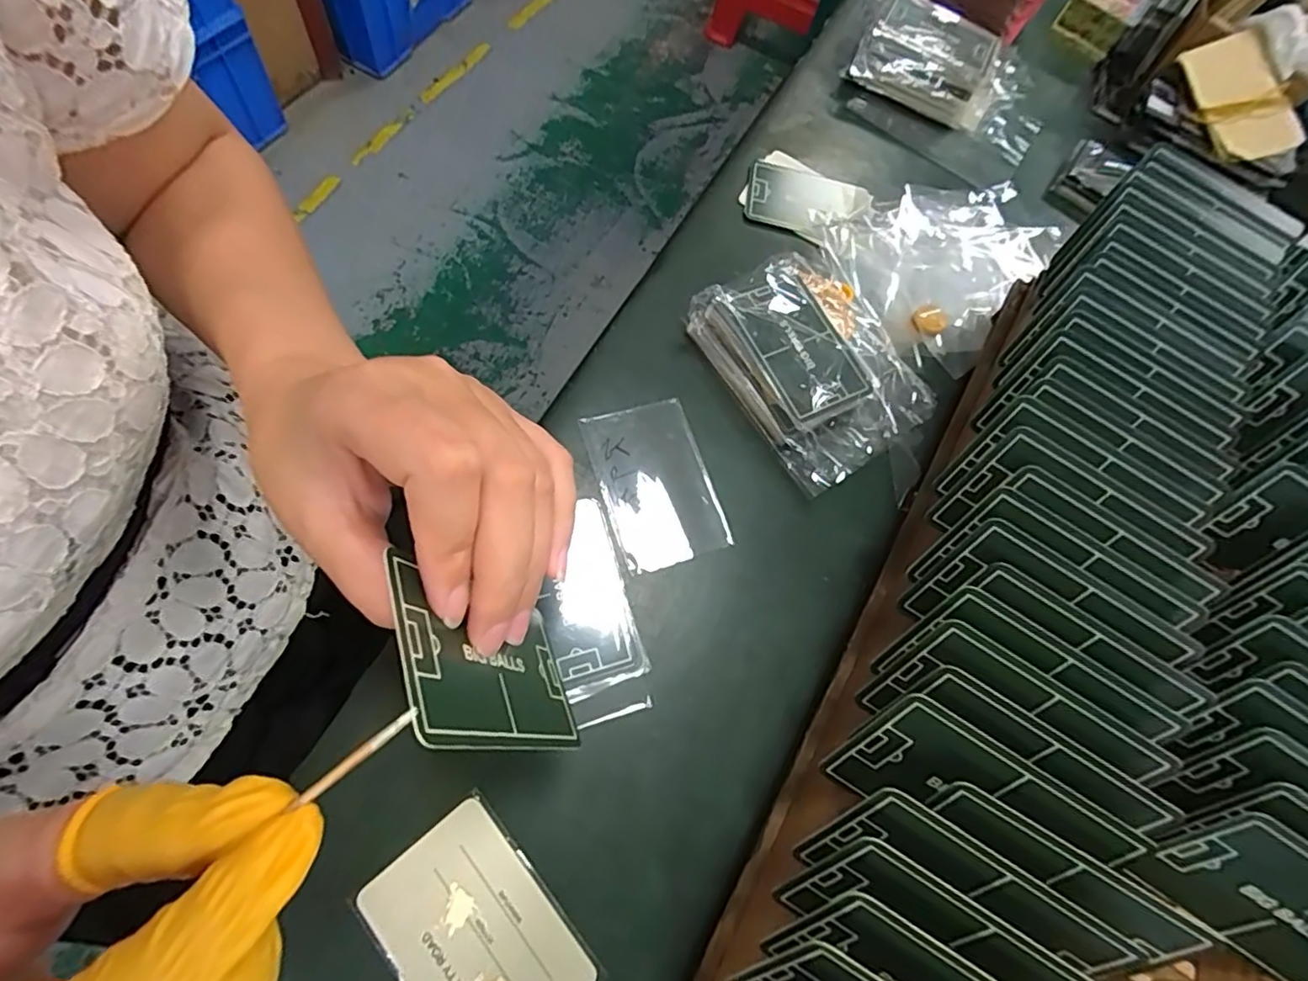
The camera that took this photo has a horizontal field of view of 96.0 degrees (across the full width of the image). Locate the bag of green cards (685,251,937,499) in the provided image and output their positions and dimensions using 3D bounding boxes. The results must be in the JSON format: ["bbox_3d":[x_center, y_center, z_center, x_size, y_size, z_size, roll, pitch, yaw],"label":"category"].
[{"bbox_3d":[0.087,-0.071,0.324,0.088,0.032,0.116,-32,78,-19],"label":"bag of green cards"}]

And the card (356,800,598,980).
[{"bbox_3d":[-0.068,0.173,0.228,0.053,0.004,0.083,-36,79,-21],"label":"card"}]

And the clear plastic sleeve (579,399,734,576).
[{"bbox_3d":[0.000,-0.004,0.308,0.057,0.004,0.087,-16,73,-15],"label":"clear plastic sleeve"}]

